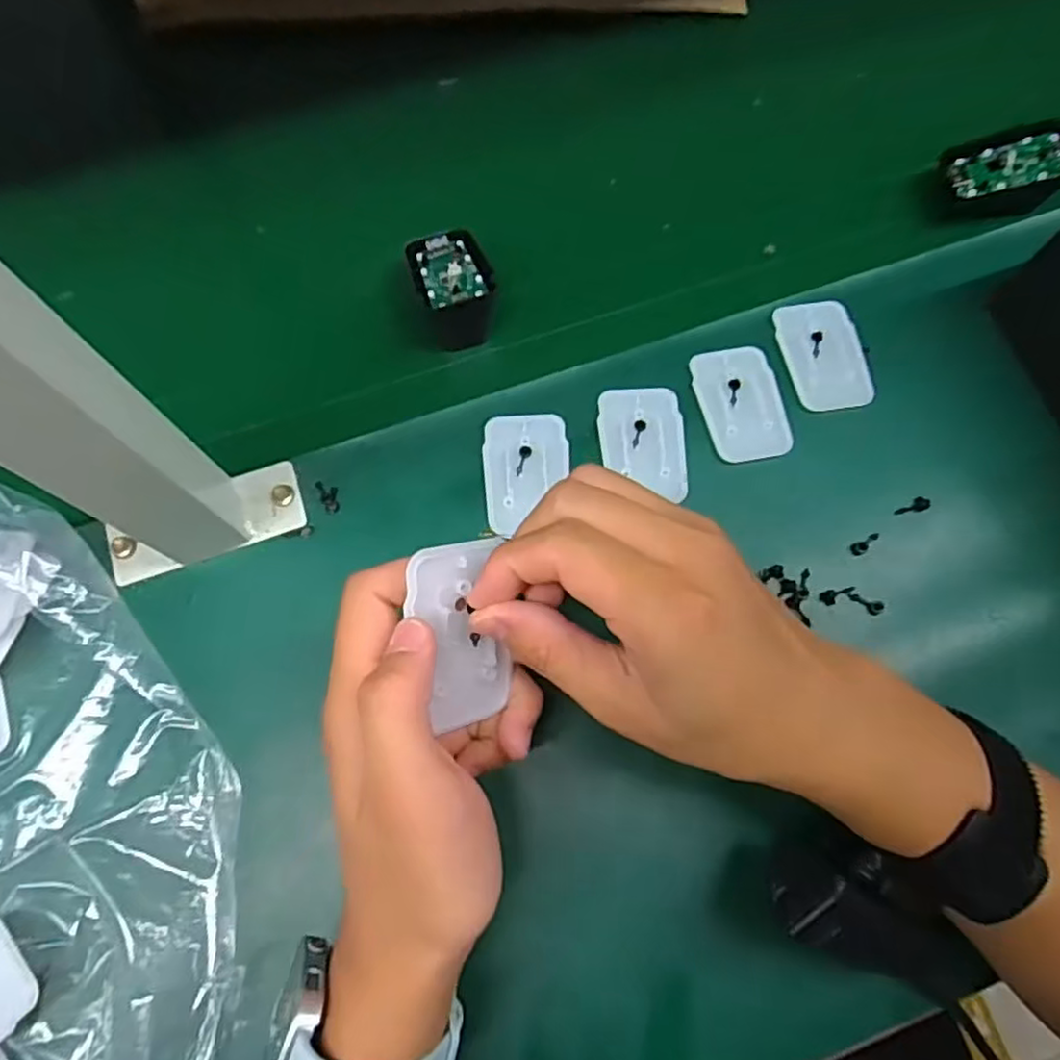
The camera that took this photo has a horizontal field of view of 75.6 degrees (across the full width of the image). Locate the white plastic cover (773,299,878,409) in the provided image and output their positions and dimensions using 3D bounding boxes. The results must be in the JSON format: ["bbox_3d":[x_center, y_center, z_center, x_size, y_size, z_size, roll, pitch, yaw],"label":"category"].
[{"bbox_3d":[0.168,-0.101,0.391,0.045,0.004,0.069,-6,72,-3],"label":"white plastic cover"}]

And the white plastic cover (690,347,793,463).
[{"bbox_3d":[0.118,-0.071,0.380,0.045,0.004,0.070,-11,72,-5],"label":"white plastic cover"}]

